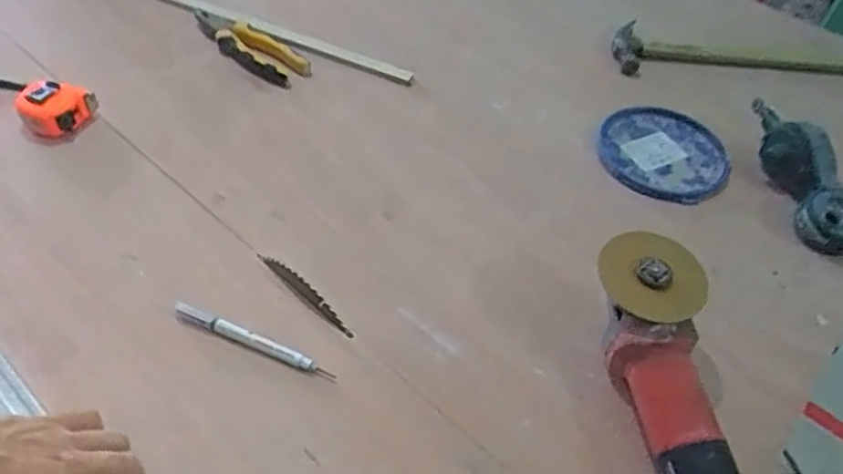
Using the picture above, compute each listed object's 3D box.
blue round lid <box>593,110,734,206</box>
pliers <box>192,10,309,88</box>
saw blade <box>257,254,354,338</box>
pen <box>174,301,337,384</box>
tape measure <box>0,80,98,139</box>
[{"bbox_3d":[0.324,-0.106,0.854,0.169,0.026,0.165,3,51,-4],"label":"blue round lid"},{"bbox_3d":[-0.237,-0.264,0.887,0.181,0.030,0.068,30,54,18],"label":"pliers"},{"bbox_3d":[-0.116,0.050,0.631,0.134,0.024,0.010,39,57,23],"label":"saw blade"},{"bbox_3d":[-0.154,0.096,0.591,0.166,0.008,0.014,21,52,11],"label":"pen"},{"bbox_3d":[-0.489,-0.170,0.773,0.192,0.047,0.061,19,52,10],"label":"tape measure"}]

